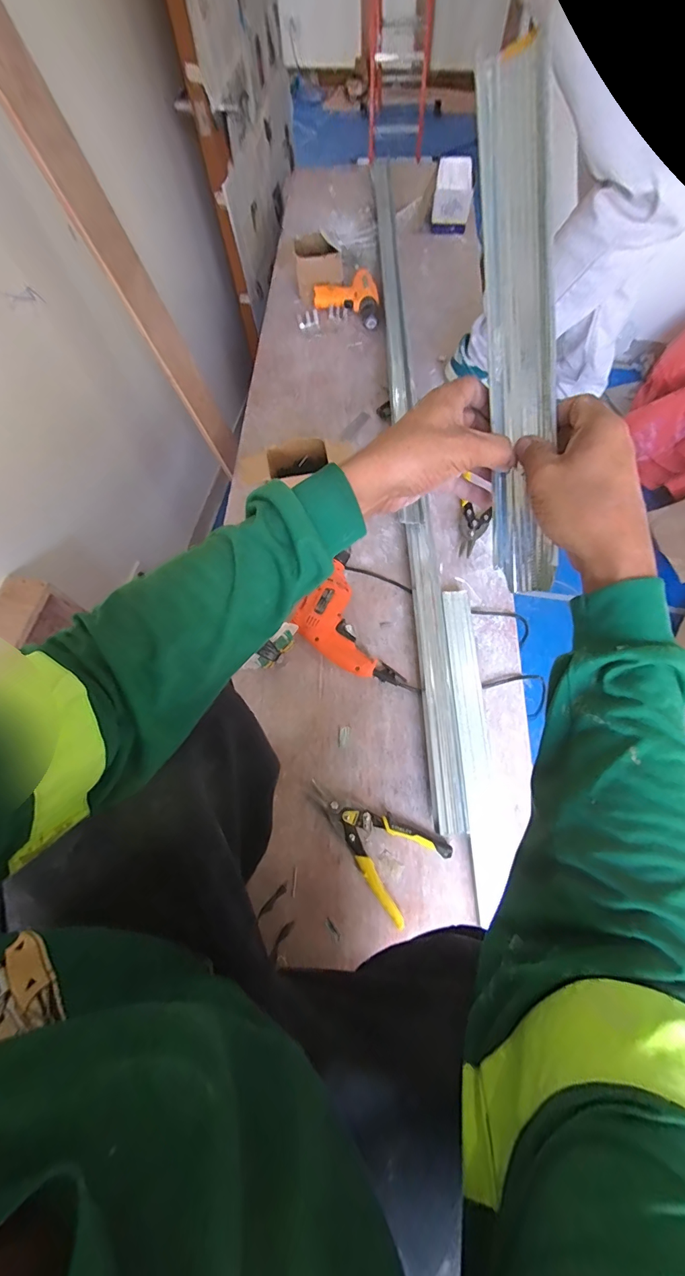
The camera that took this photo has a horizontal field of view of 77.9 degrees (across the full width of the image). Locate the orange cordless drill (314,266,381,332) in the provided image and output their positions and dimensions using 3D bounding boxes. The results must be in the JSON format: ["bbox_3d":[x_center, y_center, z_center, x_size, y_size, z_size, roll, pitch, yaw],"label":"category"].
[{"bbox_3d":[0.010,-0.915,1.147,0.172,0.044,0.184,-3,67,1],"label":"orange cordless drill"}]

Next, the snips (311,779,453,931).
[{"bbox_3d":[0.043,0.311,0.675,0.225,0.028,0.131,38,74,16],"label":"snips"}]

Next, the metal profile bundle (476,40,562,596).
[{"bbox_3d":[0.146,-0.223,0.358,0.050,0.040,0.399,-8,104,0],"label":"metal profile bundle"}]

